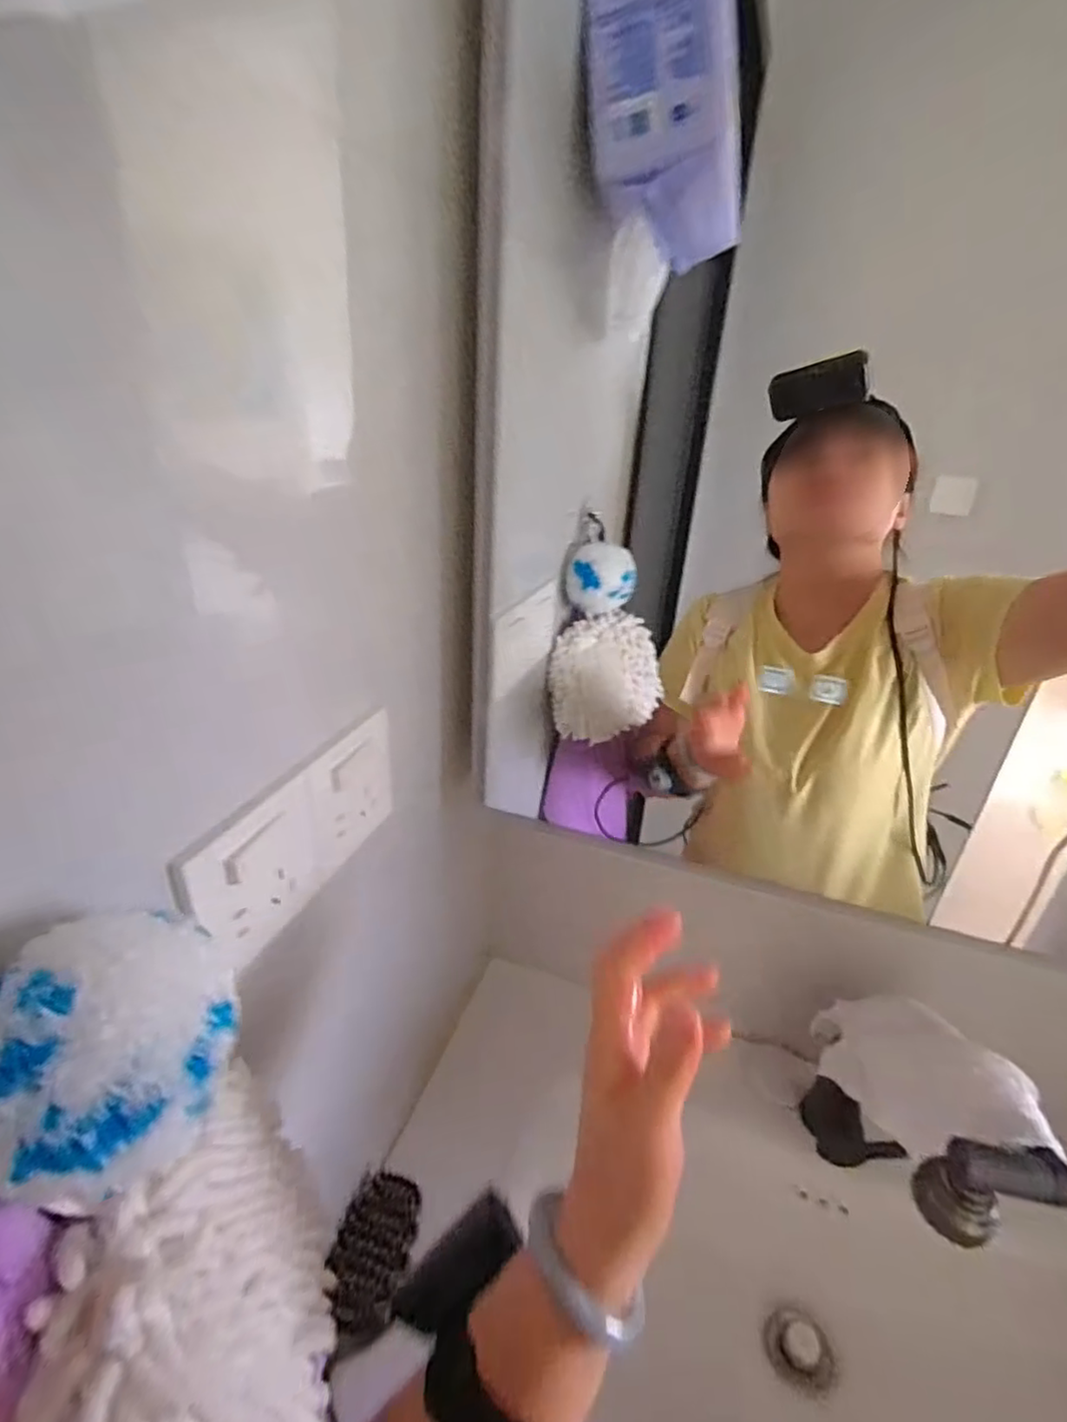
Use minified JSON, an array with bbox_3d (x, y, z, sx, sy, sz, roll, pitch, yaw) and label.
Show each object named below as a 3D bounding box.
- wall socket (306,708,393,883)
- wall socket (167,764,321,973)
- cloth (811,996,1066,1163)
[{"bbox_3d":[-0.113,0.050,0.408,0.007,0.077,0.089,11,28,12],"label":"wall socket"},{"bbox_3d":[-0.142,0.083,0.328,0.011,0.082,0.086,11,28,12],"label":"wall socket"},{"bbox_3d":[0.325,0.302,0.530,0.084,0.114,0.180,-4,28,-15],"label":"cloth"}]

